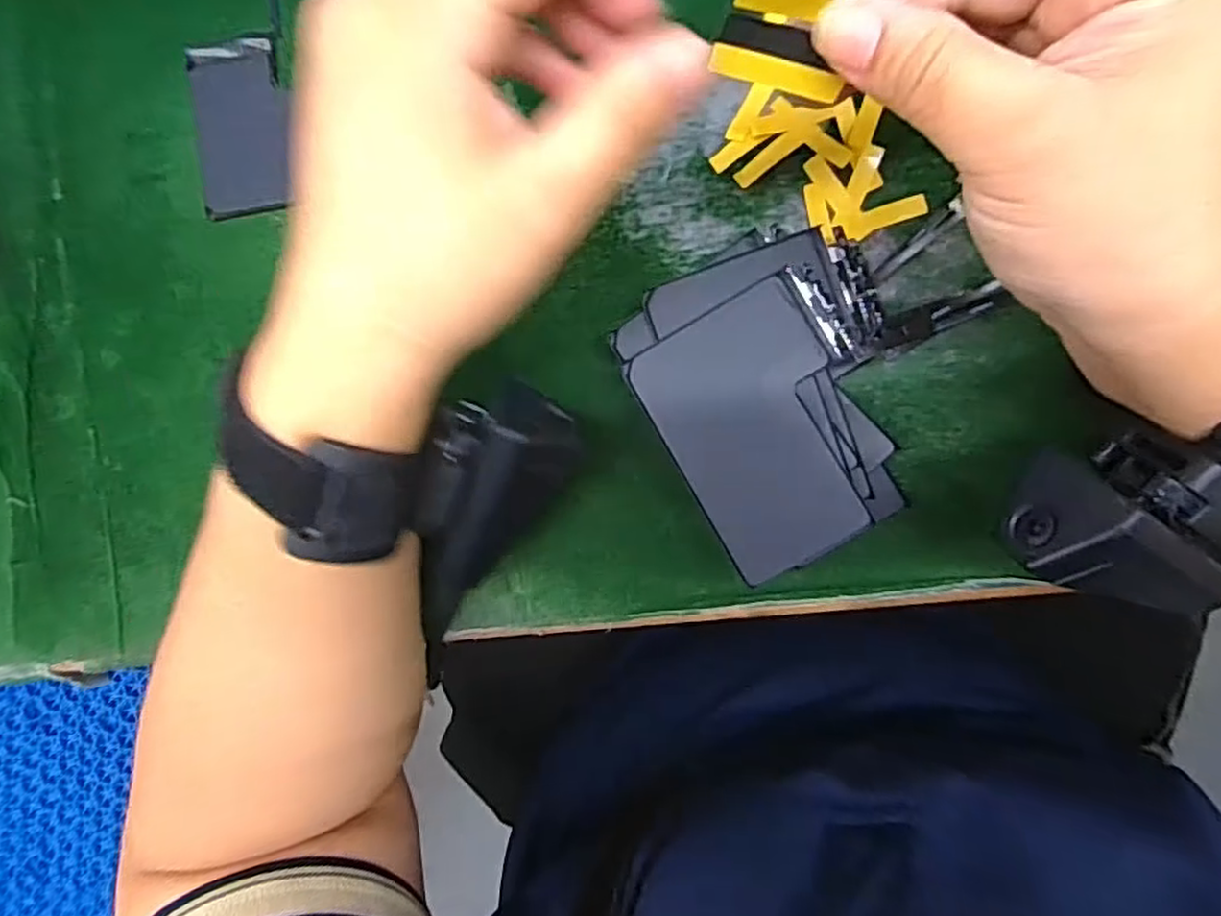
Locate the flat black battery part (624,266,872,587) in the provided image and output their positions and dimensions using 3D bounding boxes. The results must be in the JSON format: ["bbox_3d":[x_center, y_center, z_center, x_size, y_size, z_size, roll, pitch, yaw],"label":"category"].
[{"bbox_3d":[0.054,-0.010,0.231,0.067,0.004,0.085,-30,87,6],"label":"flat black battery part"}]

